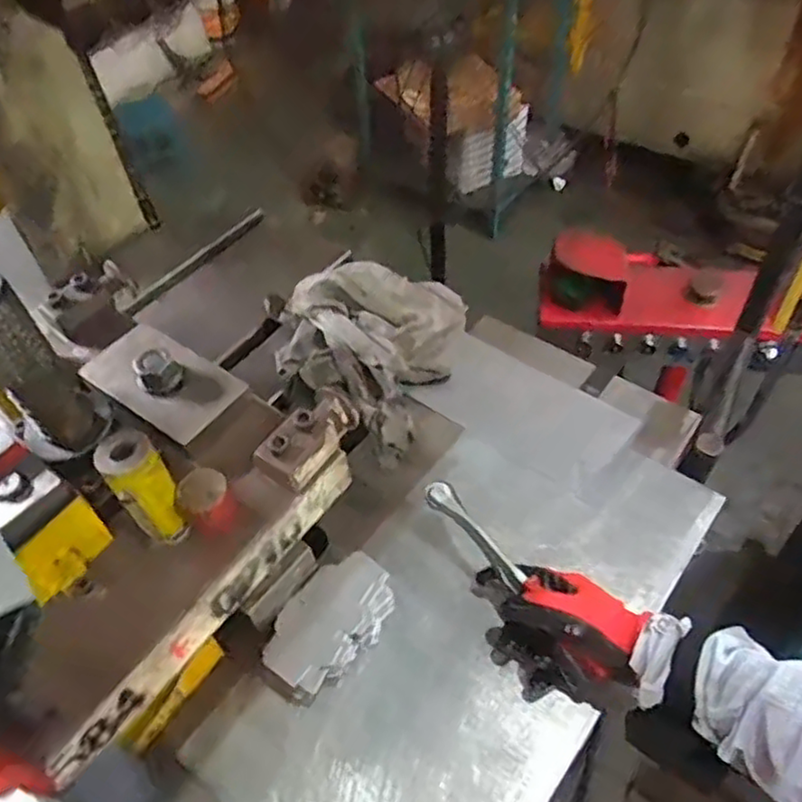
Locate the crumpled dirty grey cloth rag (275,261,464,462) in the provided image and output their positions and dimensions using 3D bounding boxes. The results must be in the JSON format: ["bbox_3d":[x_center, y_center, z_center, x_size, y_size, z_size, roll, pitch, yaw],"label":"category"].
[{"bbox_3d":[-0.044,-0.066,0.802,0.195,0.078,0.231,17,54,19],"label":"crumpled dirty grey cloth rag"}]

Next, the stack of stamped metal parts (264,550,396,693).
[{"bbox_3d":[-0.061,0.197,0.609,0.074,0.048,0.126,28,59,26],"label":"stack of stamped metal parts"}]

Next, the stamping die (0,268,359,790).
[{"bbox_3d":[-0.354,0.116,0.477,0.331,0.248,0.611,27,58,26],"label":"stamping die"}]

